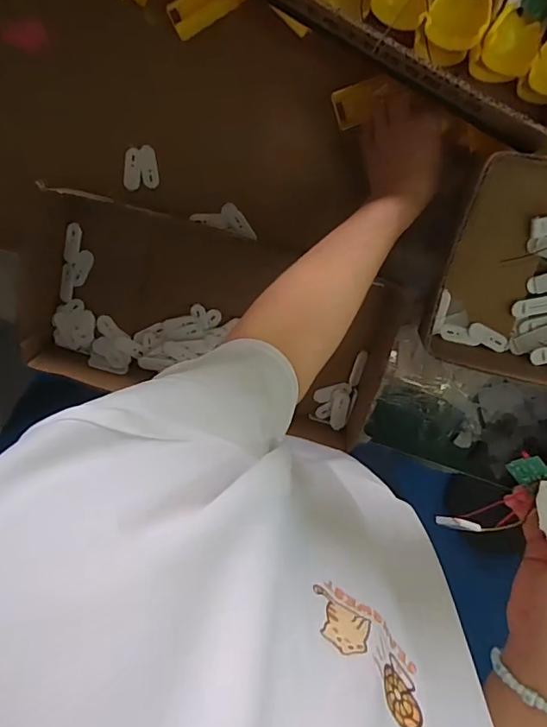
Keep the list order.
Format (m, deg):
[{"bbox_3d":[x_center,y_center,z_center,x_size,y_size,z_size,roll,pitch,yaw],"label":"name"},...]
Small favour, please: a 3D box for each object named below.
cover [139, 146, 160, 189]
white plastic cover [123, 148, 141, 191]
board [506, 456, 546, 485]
[{"bbox_3d":[-0.153,-0.242,0.595,0.019,0.007,0.050,-6,99,2],"label":"cover"},{"bbox_3d":[-0.173,-0.239,0.595,0.021,0.009,0.050,4,99,0],"label":"white plastic cover"},{"bbox_3d":[0.190,0.079,0.358,0.026,0.004,0.020,-31,94,36],"label":"board"}]

